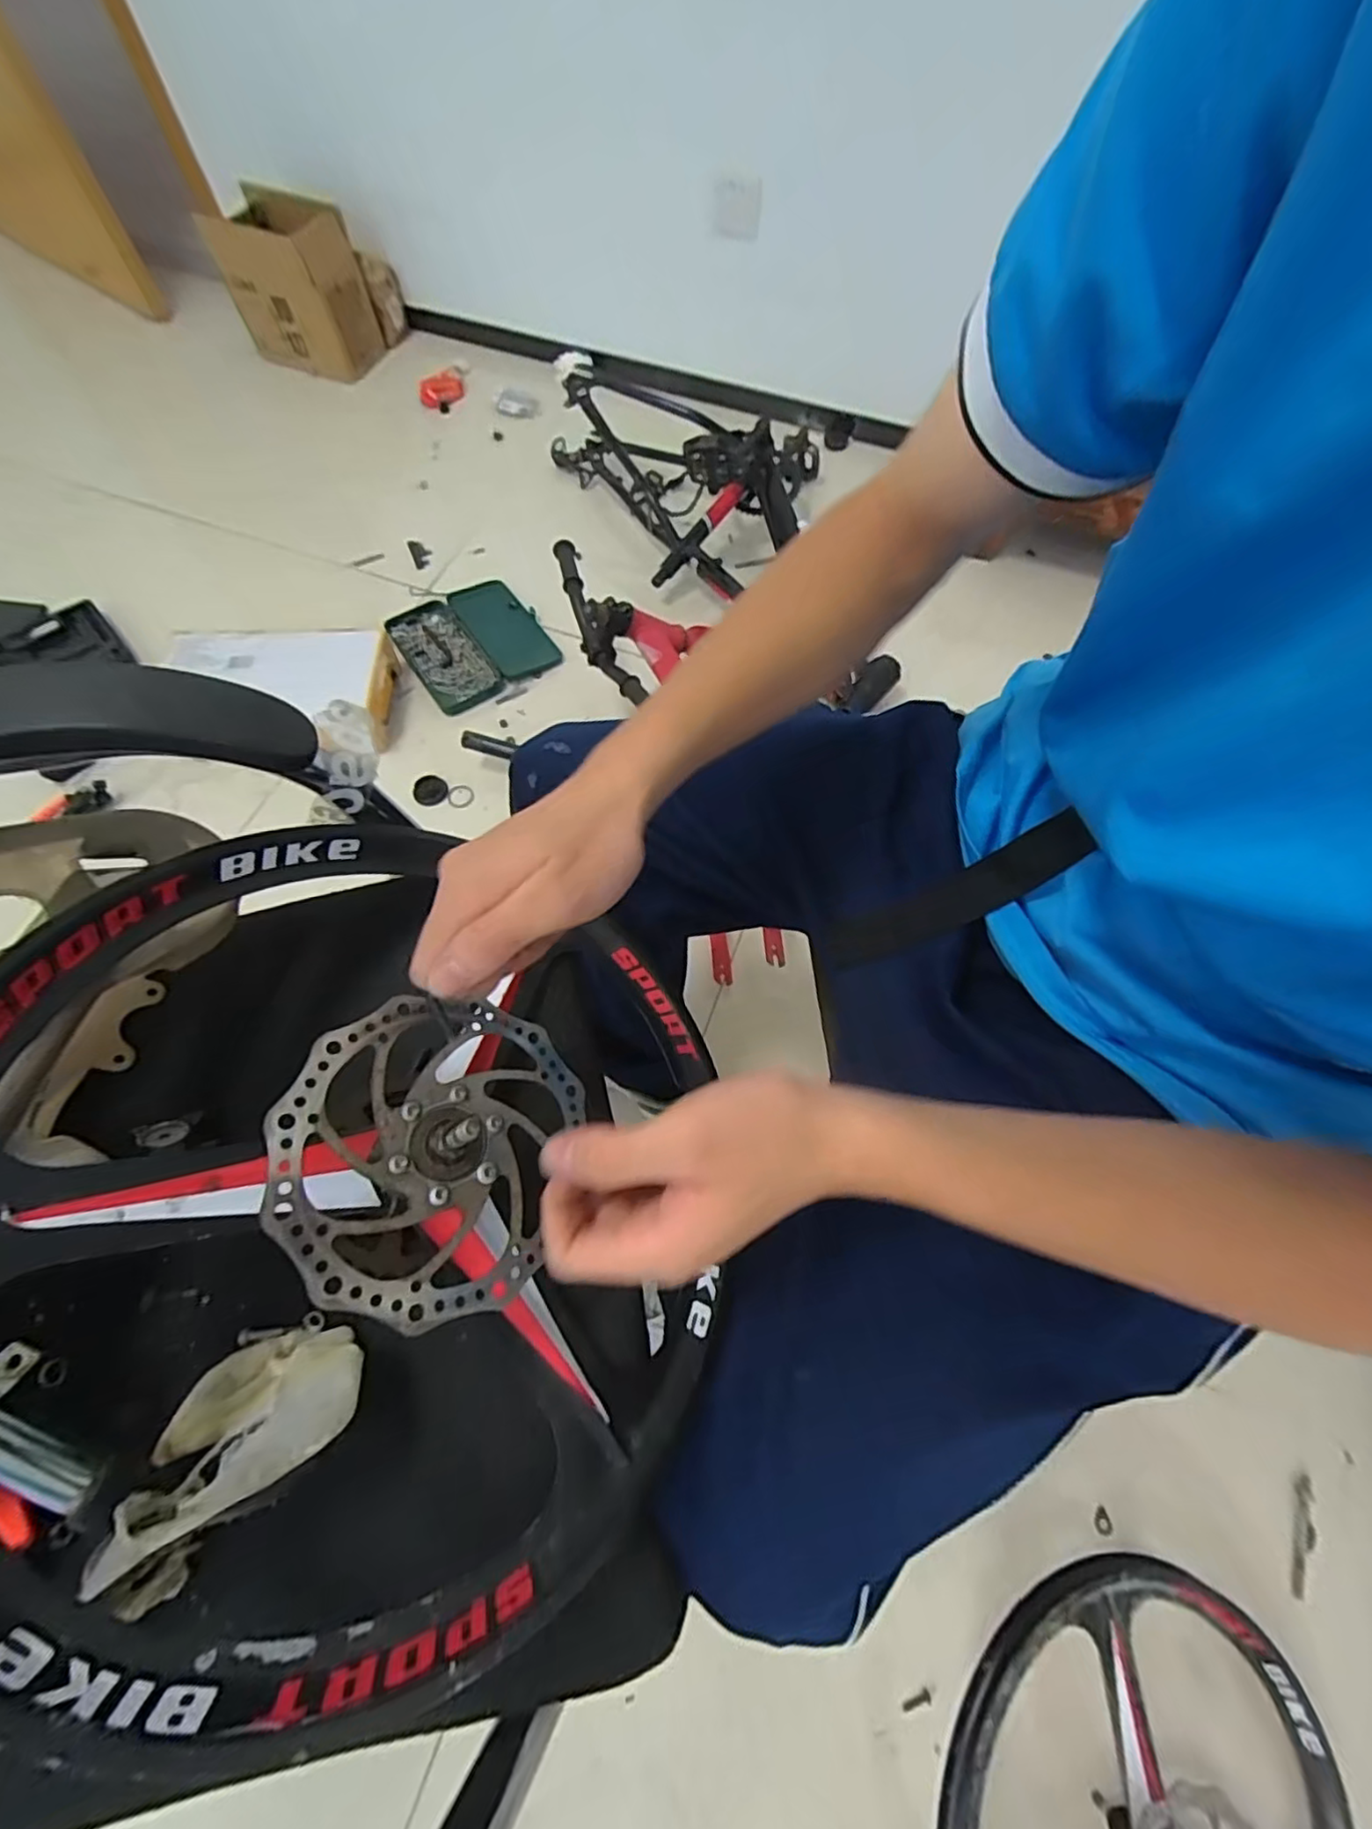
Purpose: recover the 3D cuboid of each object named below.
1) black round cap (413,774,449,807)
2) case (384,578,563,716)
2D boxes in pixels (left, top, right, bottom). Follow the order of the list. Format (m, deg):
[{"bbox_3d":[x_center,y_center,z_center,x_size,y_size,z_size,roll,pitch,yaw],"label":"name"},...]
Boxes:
[{"bbox_3d":[-0.422,-0.206,1.059,0.054,0.012,0.053,0,65,-1],"label":"black round cap"},{"bbox_3d":[-0.391,-0.505,1.187,0.247,0.032,0.260,-31,70,-14],"label":"case"}]

